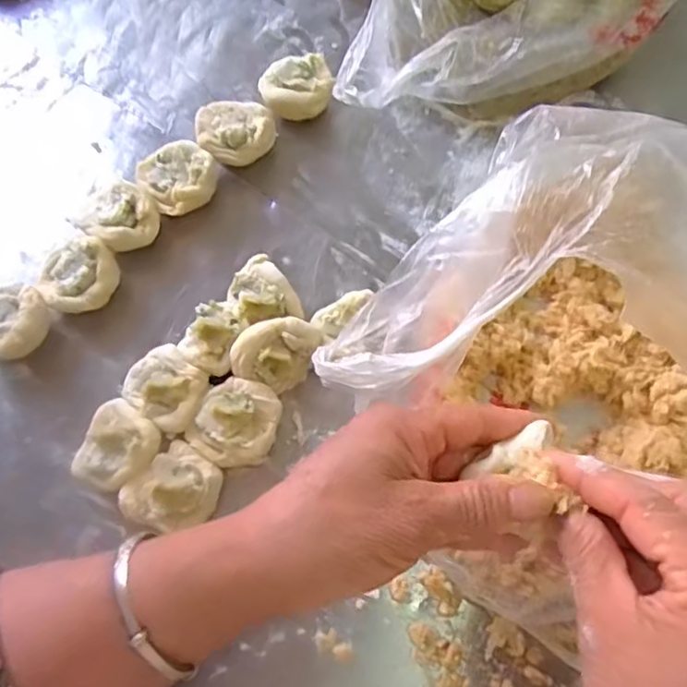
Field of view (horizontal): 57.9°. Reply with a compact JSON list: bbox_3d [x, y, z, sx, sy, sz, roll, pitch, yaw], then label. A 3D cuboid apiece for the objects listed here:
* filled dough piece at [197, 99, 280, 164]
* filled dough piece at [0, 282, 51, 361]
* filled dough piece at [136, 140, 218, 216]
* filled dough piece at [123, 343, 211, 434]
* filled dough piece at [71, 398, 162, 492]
[{"bbox_3d":[-0.074,-0.146,0.437,0.053,0.030,0.048,-16,70,-4],"label":"filled dough piece"},{"bbox_3d":[-0.211,-0.013,0.392,0.047,0.030,0.045,22,72,10],"label":"filled dough piece"},{"bbox_3d":[-0.111,-0.112,0.424,0.048,0.024,0.041,-41,74,-13],"label":"filled dough piece"},{"bbox_3d":[-0.106,0.029,0.379,0.049,0.030,0.041,38,75,14],"label":"filled dough piece"},{"bbox_3d":[-0.131,0.062,0.365,0.043,0.030,0.047,24,72,10],"label":"filled dough piece"}]

